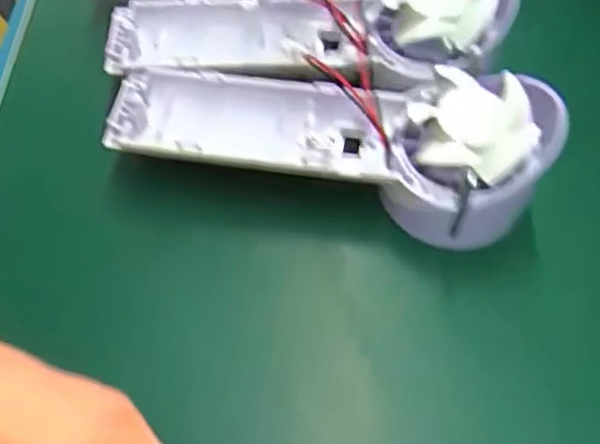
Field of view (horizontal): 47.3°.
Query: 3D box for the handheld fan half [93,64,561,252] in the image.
[{"bbox_3d":[0.010,-0.037,0.281,0.175,0.045,0.060,13,60,8],"label":"handheld fan half"}]

